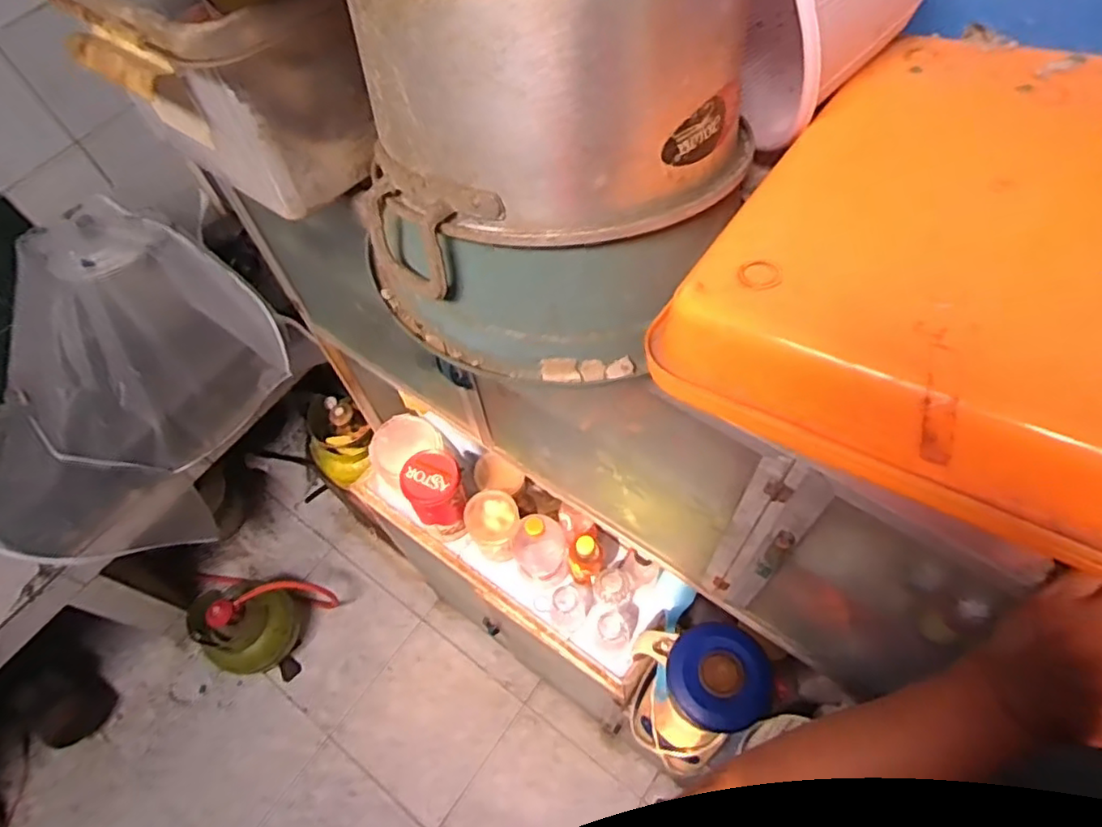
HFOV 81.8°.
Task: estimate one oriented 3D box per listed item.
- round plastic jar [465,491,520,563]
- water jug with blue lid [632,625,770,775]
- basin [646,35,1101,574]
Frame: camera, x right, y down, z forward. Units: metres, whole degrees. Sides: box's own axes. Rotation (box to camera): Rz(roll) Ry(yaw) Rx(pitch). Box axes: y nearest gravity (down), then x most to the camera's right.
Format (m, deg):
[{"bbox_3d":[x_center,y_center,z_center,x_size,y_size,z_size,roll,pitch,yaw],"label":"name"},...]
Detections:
[{"bbox_3d":[-0.099,0.208,1.152,0.089,0.133,0.092,-2,60,3],"label":"round plastic jar"},{"bbox_3d":[0.223,0.446,0.997,0.171,0.333,0.165,-6,60,0],"label":"water jug with blue lid"},{"bbox_3d":[0.232,-0.106,0.346,0.244,0.068,0.324,25,65,17],"label":"basin"}]

